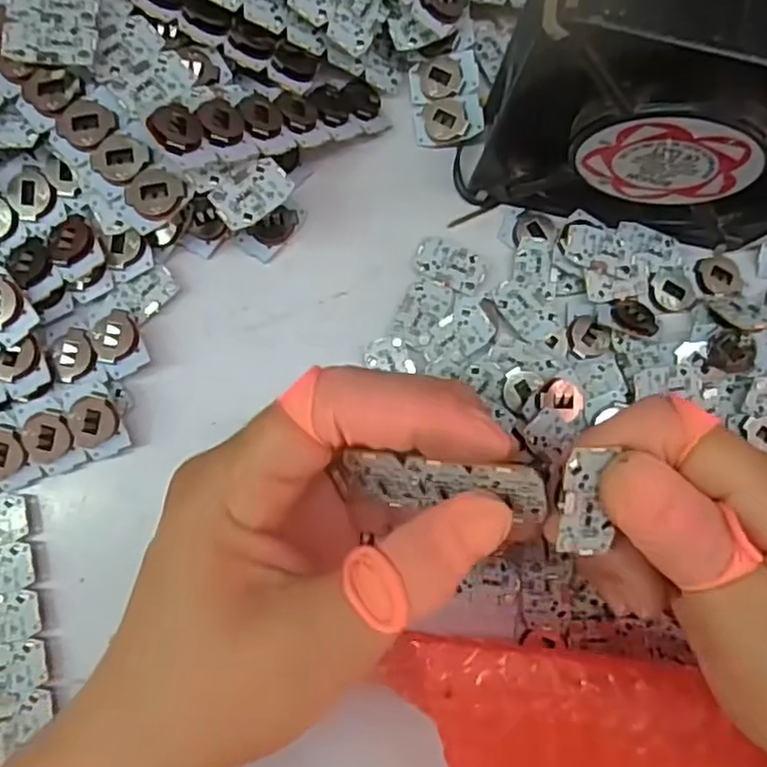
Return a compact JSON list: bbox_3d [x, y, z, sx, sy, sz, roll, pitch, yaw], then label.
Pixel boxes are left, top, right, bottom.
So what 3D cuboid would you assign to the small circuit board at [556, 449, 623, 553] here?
[{"bbox_3d":[0.054,0.032,0.176,0.015,0.004,0.027,0,101,-3],"label":"small circuit board"}]

